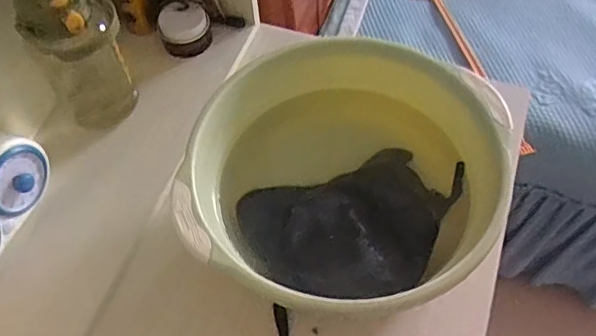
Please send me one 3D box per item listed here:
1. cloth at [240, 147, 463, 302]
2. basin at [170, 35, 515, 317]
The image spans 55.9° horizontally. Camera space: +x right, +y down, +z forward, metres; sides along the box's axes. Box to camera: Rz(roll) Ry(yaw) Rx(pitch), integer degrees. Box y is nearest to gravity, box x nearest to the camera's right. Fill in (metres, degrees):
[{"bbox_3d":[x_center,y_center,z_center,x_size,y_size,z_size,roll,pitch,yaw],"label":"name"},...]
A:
[{"bbox_3d":[0.070,0.060,0.585,0.236,0.042,0.158,-19,60,-10],"label":"cloth"},{"bbox_3d":[0.050,0.004,0.597,0.309,0.123,0.260,4,59,4],"label":"basin"}]

